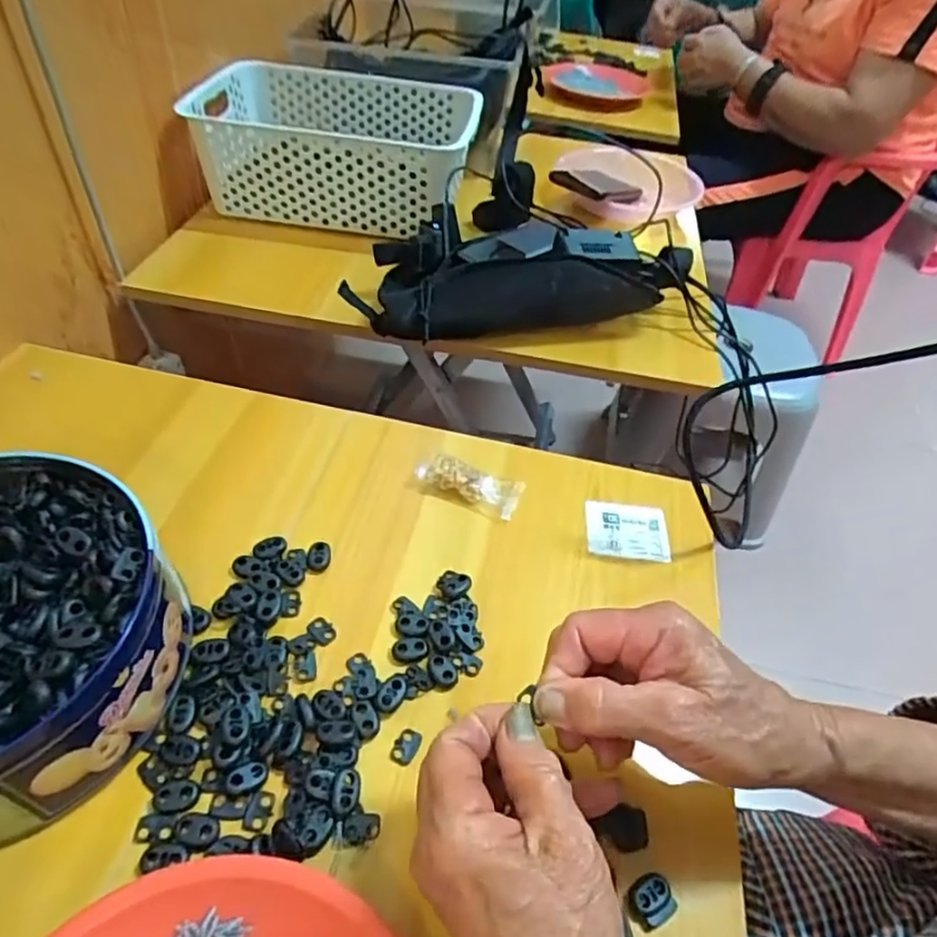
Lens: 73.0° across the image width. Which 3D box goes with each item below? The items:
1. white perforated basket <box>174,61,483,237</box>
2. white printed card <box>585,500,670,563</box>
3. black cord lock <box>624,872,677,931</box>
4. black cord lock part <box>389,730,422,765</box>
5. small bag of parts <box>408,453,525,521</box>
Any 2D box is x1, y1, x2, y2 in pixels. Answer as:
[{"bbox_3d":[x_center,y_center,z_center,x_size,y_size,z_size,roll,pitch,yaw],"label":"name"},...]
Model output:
[{"bbox_3d":[-0.160,-0.396,0.773,0.325,0.103,0.231,9,46,2],"label":"white perforated basket"},{"bbox_3d":[0.119,0.046,0.471,0.061,0.005,0.049,6,46,-1],"label":"white printed card"},{"bbox_3d":[0.087,0.211,0.308,0.022,0.015,0.020,-15,50,-20],"label":"black cord lock"},{"bbox_3d":[-0.034,0.151,0.345,0.013,0.004,0.019,21,48,13],"label":"black cord lock part"},{"bbox_3d":[-0.002,0.011,0.470,0.084,0.017,0.034,13,46,5],"label":"small bag of parts"}]

